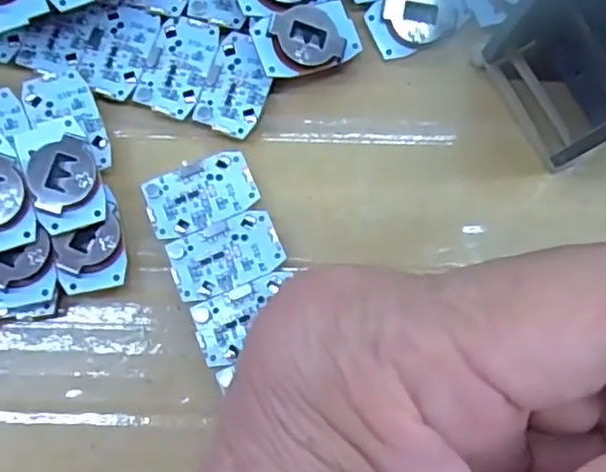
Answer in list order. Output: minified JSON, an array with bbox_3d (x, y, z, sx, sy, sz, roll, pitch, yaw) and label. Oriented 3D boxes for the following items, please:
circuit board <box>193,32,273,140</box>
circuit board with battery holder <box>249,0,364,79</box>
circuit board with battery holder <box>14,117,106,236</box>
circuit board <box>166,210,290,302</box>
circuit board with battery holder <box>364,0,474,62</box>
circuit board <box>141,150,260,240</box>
[{"bbox_3d":[-0.019,-0.043,0.181,0.017,0.004,0.030,17,80,4],"label":"circuit board"},{"bbox_3d":[0.001,-0.054,0.178,0.028,0.011,0.018,-17,80,-2],"label":"circuit board with battery holder"},{"bbox_3d":[-0.063,-0.016,0.168,0.017,0.007,0.029,-18,80,-2],"label":"circuit board with battery holder"},{"bbox_3d":[-0.021,0.005,0.170,0.029,0.004,0.018,-24,80,-3],"label":"circuit board"},{"bbox_3d":[0.034,-0.064,0.185,0.029,0.004,0.017,-28,97,0],"label":"circuit board with battery holder"},{"bbox_3d":[-0.028,-0.012,0.173,0.029,0.004,0.018,-21,80,-3],"label":"circuit board"}]

